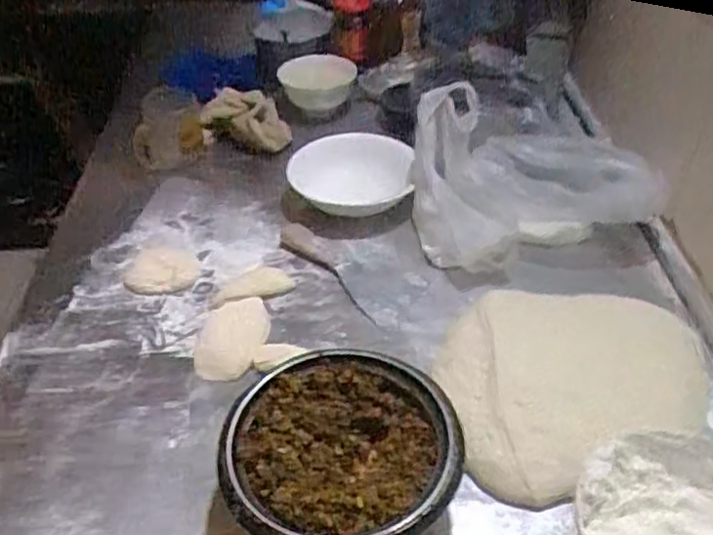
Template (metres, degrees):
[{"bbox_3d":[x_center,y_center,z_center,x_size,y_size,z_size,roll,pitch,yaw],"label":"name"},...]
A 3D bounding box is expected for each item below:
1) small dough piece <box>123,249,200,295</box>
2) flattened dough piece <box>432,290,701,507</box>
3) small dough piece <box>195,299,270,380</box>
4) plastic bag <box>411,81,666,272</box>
[{"bbox_3d":[-0.244,0.003,0.873,0.090,0.010,0.095,-1,40,1],"label":"small dough piece"},{"bbox_3d":[0.215,0.105,0.694,0.280,0.049,0.247,-9,41,-8],"label":"flattened dough piece"},{"bbox_3d":[-0.139,0.078,0.764,0.079,0.023,0.108,0,40,2],"label":"small dough piece"},{"bbox_3d":[0.215,-0.120,0.849,0.275,0.138,0.180,-6,40,-6],"label":"plastic bag"}]

